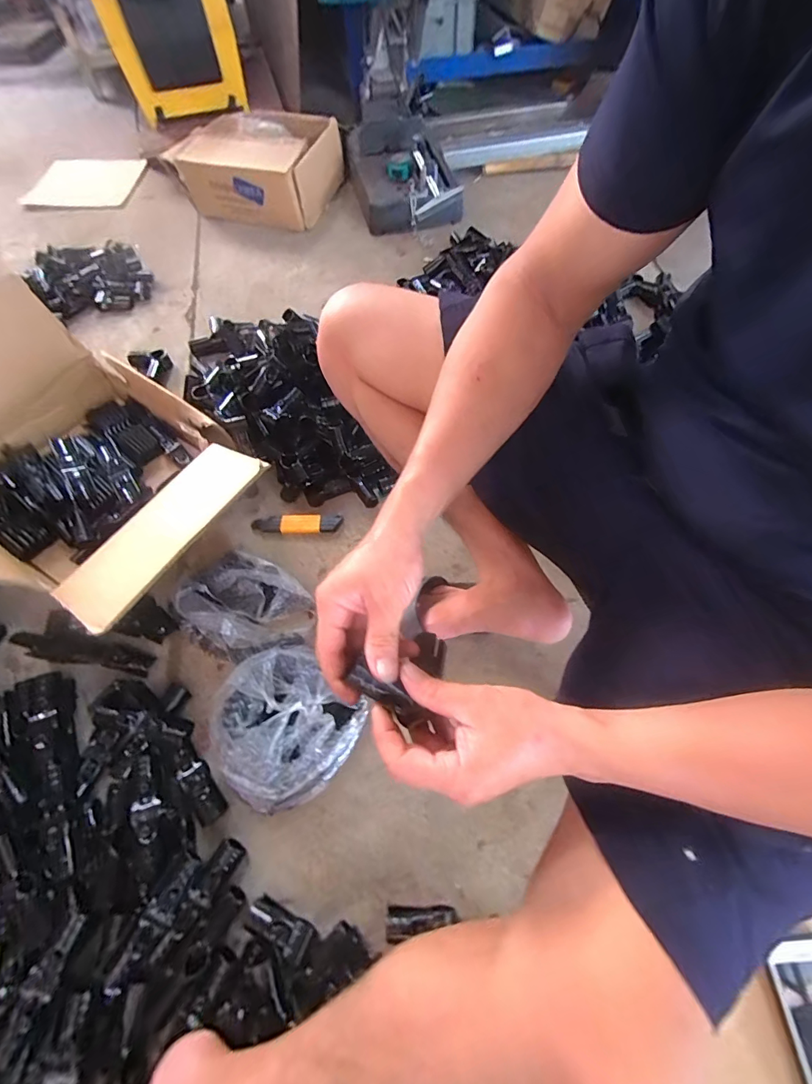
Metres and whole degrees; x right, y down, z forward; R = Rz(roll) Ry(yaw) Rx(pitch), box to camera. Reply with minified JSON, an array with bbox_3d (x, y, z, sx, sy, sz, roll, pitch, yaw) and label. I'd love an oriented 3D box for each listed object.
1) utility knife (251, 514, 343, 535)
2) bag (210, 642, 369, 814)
[{"bbox_3d":[-0.192,-0.033,0.743,0.155,0.009,0.032,-2,64,0],"label":"utility knife"},{"bbox_3d":[-0.166,0.247,0.586,0.184,0.059,0.194,39,71,18],"label":"bag"}]

